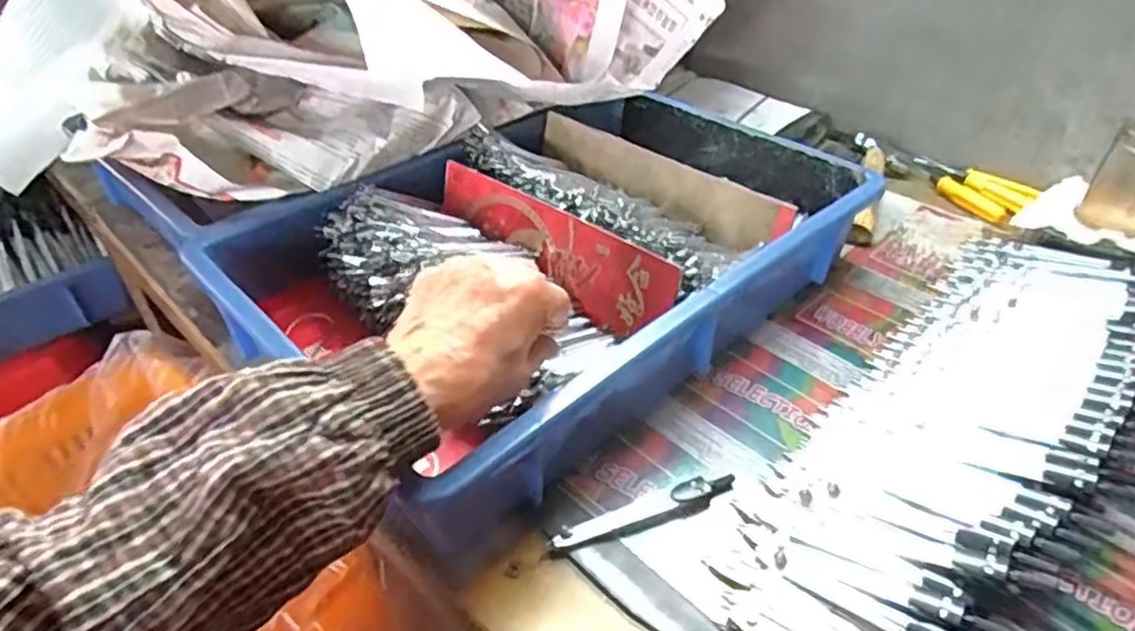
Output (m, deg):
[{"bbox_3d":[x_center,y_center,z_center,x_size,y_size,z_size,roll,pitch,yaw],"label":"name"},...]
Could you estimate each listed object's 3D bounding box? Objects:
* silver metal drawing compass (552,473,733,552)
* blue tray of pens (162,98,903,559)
[{"bbox_3d":[0.043,0.107,0.385,0.110,0.010,0.014,-16,41,-18],"label":"silver metal drawing compass"},{"bbox_3d":[-0.009,-0.048,0.521,0.420,0.084,0.286,-31,48,-32],"label":"blue tray of pens"}]

